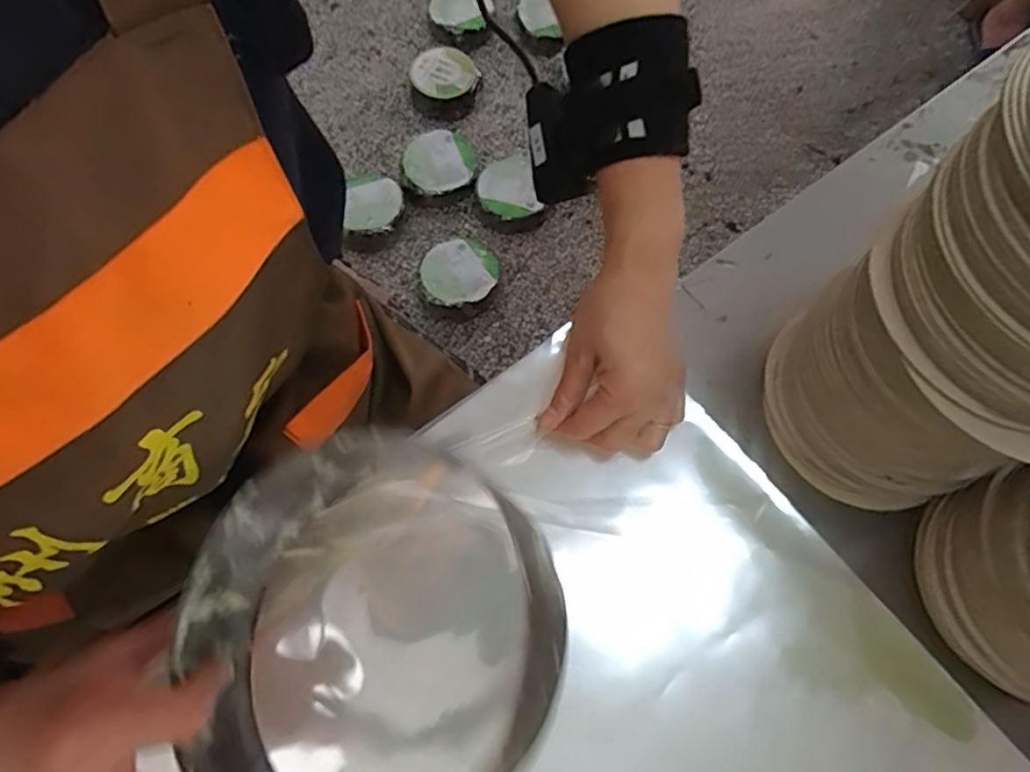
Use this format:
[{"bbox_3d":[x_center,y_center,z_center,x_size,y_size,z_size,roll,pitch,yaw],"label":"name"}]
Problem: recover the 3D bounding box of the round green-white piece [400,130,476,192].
[{"bbox_3d":[-0.165,-0.483,1.367,0.148,0.064,0.150,0,70,1],"label":"round green-white piece"}]

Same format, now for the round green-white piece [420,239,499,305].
[{"bbox_3d":[-0.111,-0.224,1.274,0.148,0.072,0.152,0,70,1],"label":"round green-white piece"}]

